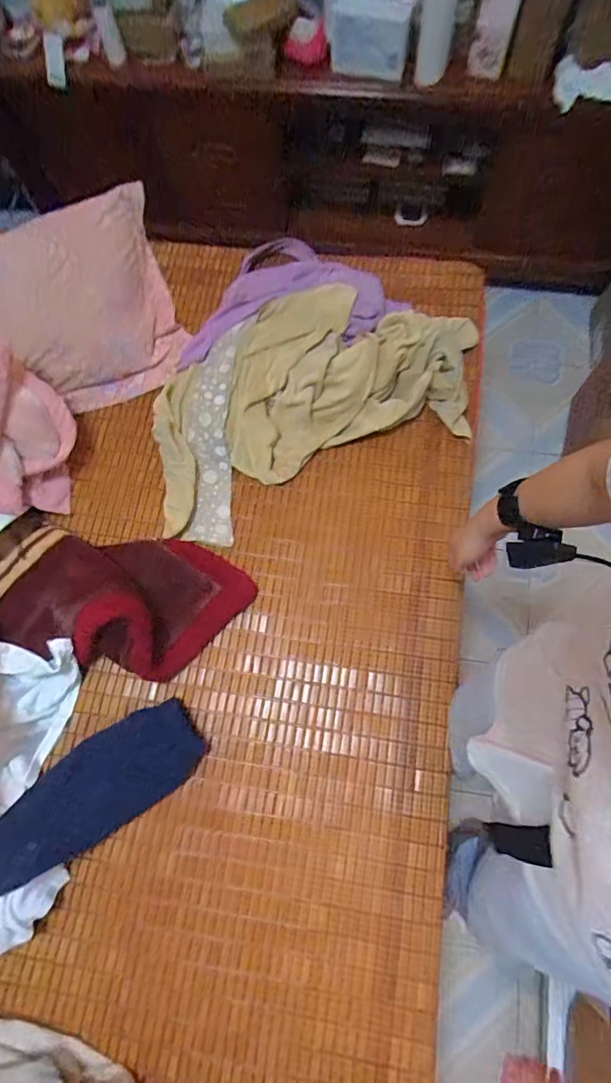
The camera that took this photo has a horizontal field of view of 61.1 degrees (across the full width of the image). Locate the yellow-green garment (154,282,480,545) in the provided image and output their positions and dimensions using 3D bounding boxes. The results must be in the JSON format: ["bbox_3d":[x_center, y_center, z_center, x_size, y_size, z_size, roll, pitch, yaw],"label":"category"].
[{"bbox_3d":[0.020,-0.255,0.903,0.603,0.088,0.367,-18,73,-3],"label":"yellow-green garment"}]

